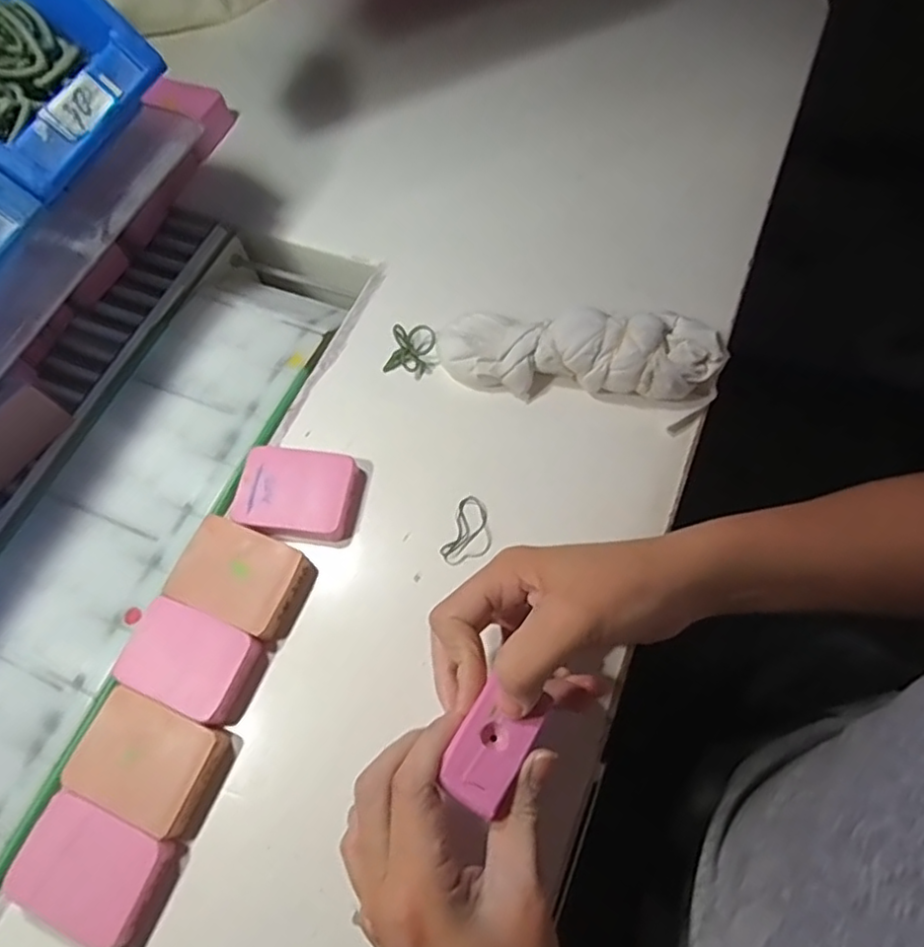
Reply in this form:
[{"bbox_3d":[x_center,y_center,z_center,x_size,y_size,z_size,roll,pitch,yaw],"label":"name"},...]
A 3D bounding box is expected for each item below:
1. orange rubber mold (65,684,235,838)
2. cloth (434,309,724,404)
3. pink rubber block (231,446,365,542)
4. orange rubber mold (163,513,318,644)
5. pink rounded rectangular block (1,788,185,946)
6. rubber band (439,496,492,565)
[{"bbox_3d":[-0.167,0.152,0.340,0.071,0.015,0.053,20,68,12],"label":"orange rubber mold"},{"bbox_3d":[0.074,-0.077,0.415,0.177,0.048,0.050,9,66,8],"label":"cloth"},{"bbox_3d":[-0.102,0.013,0.402,0.074,0.015,0.057,8,66,7],"label":"pink rubber block"},{"bbox_3d":[-0.130,0.061,0.380,0.073,0.016,0.053,20,68,12],"label":"orange rubber mold"},{"bbox_3d":[-0.182,0.196,0.317,0.070,0.016,0.050,19,68,12],"label":"pink rounded rectangular block"},{"bbox_3d":[0.006,0.036,0.392,0.027,0.004,0.044,18,67,11],"label":"rubber band"}]

